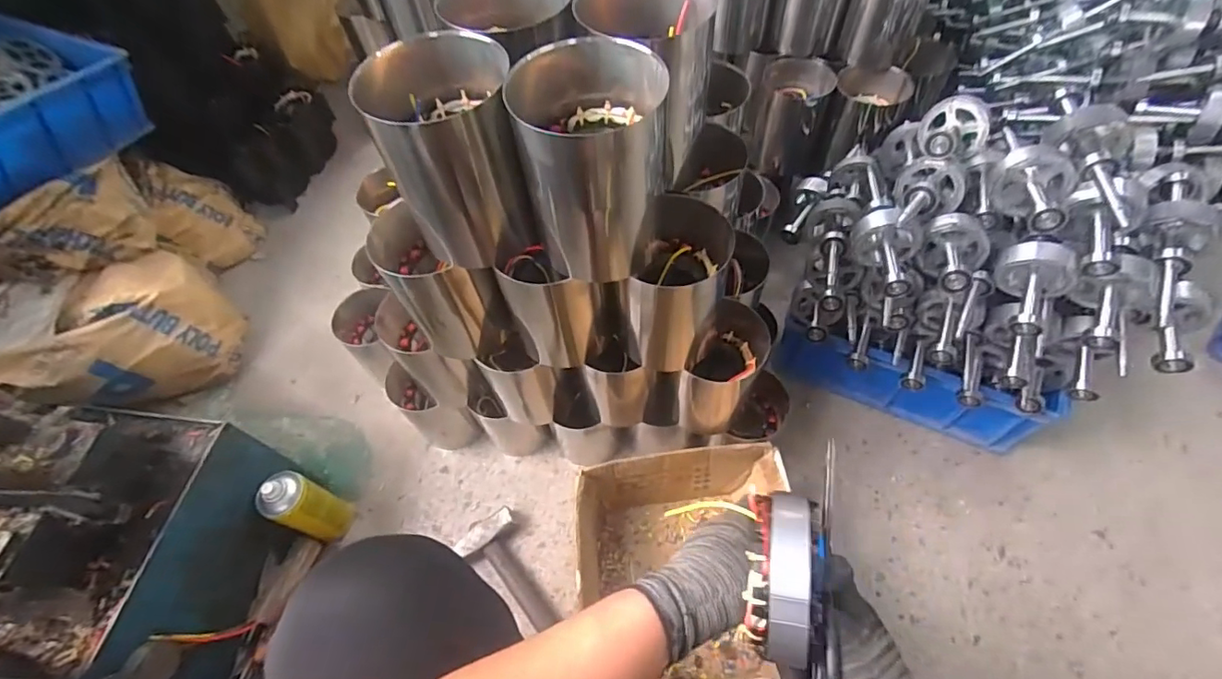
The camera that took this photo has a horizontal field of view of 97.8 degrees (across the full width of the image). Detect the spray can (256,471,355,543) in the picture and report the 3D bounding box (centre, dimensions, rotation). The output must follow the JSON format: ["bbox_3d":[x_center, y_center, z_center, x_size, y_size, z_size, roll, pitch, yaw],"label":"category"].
[{"bbox_3d":[-0.441,0.254,0.790,0.067,0.181,0.063,-2,58,3],"label":"spray can"}]

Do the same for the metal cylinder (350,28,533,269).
[{"bbox_3d":[-0.139,-0.163,0.487,0.117,0.168,0.107,-22,59,-9],"label":"metal cylinder"}]

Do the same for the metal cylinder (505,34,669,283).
[{"bbox_3d":[-0.013,-0.156,0.477,0.117,0.172,0.115,4,58,7],"label":"metal cylinder"}]

